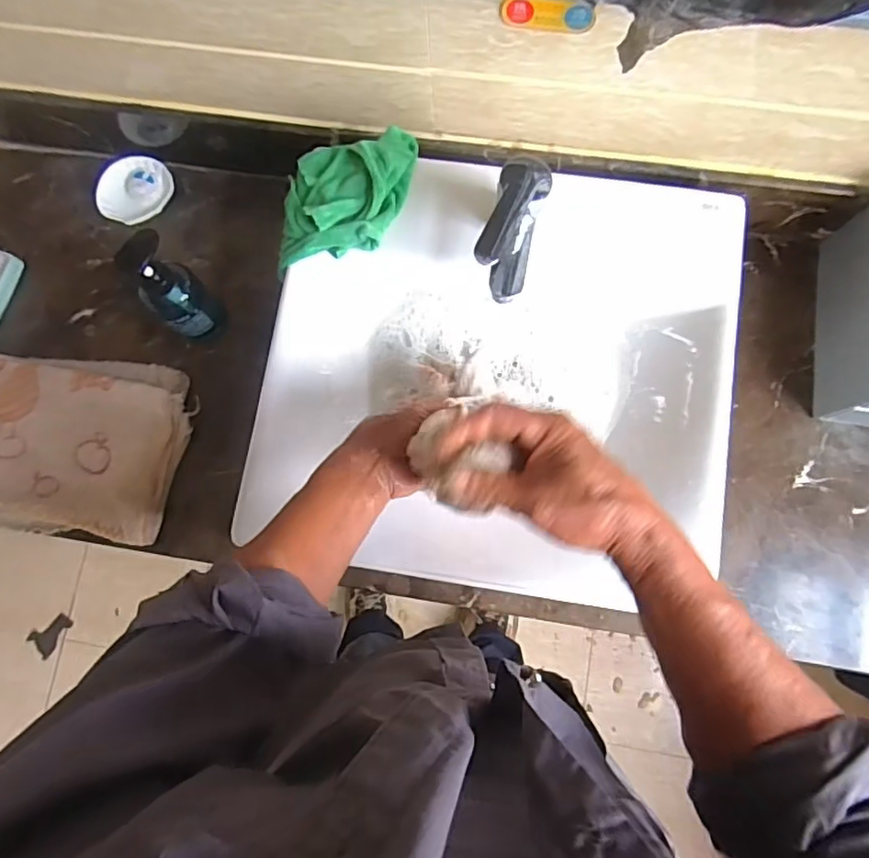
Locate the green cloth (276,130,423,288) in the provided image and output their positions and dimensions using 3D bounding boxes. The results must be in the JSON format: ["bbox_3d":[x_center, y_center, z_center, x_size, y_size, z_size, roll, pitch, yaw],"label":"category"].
[{"bbox_3d":[-0.098,-0.252,0.631,0.162,0.048,0.127,-6,80,1],"label":"green cloth"}]

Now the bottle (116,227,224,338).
[{"bbox_3d":[-0.313,-0.160,0.712,0.068,0.182,0.060,-44,82,-5],"label":"bottle"}]

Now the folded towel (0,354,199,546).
[{"bbox_3d":[-0.533,0.012,0.757,0.425,0.053,0.228,7,81,3],"label":"folded towel"}]

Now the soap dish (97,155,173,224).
[{"bbox_3d":[-0.430,-0.338,0.830,0.107,0.027,0.099,0,80,2],"label":"soap dish"}]

